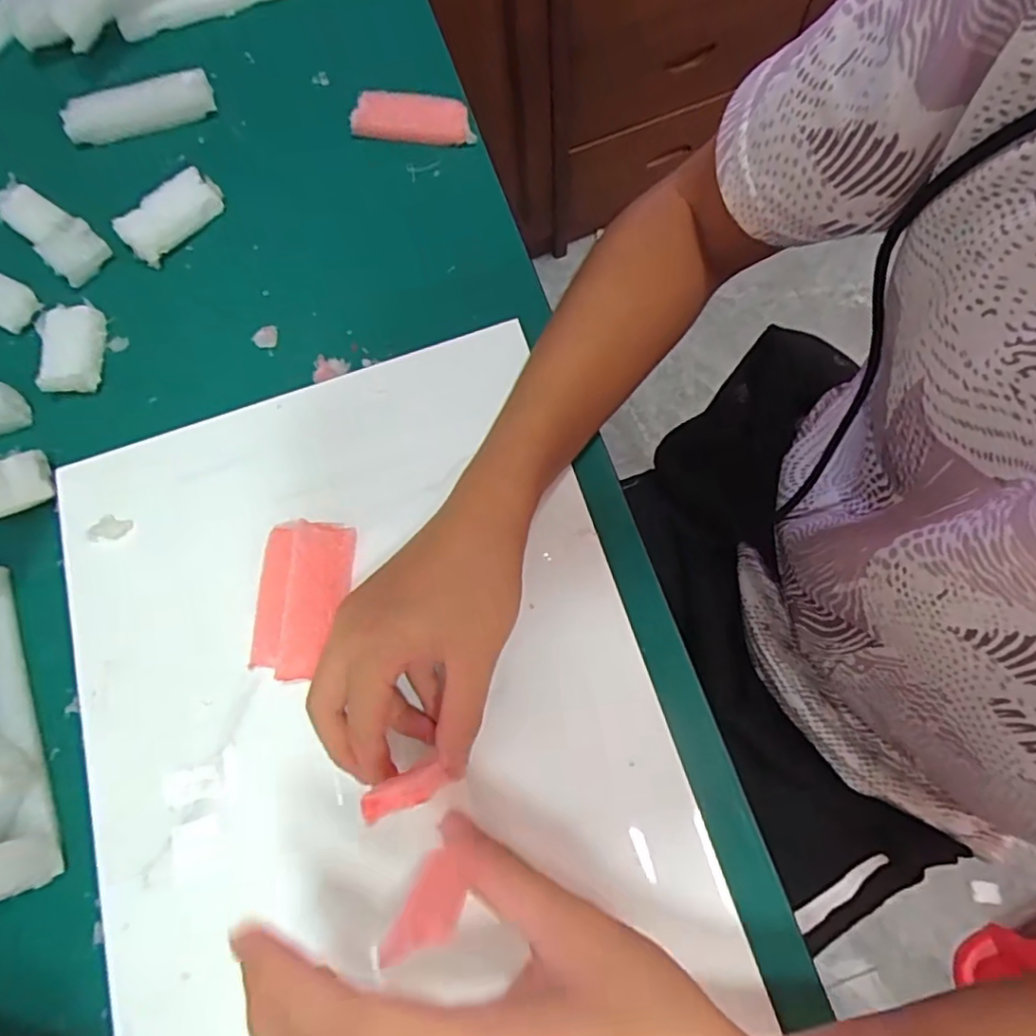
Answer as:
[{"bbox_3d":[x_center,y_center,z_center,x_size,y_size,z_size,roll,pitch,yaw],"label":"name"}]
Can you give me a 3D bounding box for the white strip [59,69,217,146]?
[{"bbox_3d":[-0.275,-0.298,0.456,0.107,0.026,0.018,-13,73,1],"label":"white strip"}]

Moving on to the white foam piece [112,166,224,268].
[{"bbox_3d":[-0.236,-0.209,0.429,0.072,0.024,0.027,-44,75,-8],"label":"white foam piece"}]

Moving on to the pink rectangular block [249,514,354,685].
[{"bbox_3d":[-0.118,0.043,0.340,0.049,0.026,0.082,2,74,5],"label":"pink rectangular block"}]

